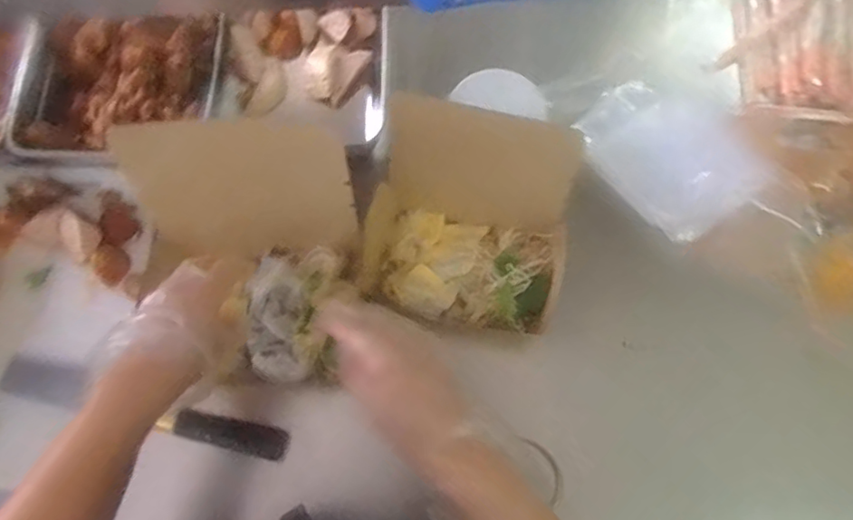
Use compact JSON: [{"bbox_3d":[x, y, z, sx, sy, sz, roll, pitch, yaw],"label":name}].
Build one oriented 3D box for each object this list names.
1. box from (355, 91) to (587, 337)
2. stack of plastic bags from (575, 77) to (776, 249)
[{"bbox_3d":[0.037,-0.046,0.607,0.212,0.120,0.204,9,71,4],"label":"box"},{"bbox_3d":[0.269,-0.124,0.674,0.145,0.031,0.192,-33,73,-10],"label":"stack of plastic bags"}]

